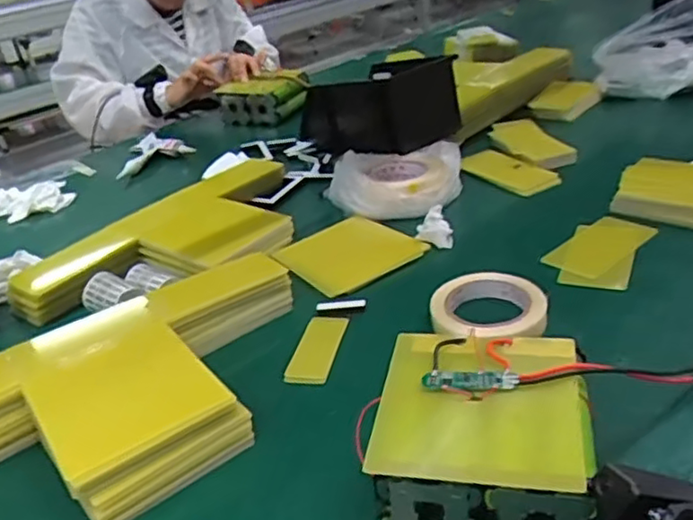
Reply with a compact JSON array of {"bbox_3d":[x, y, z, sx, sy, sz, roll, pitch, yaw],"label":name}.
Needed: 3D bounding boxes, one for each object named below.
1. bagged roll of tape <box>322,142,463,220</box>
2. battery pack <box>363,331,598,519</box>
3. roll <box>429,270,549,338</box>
[{"bbox_3d":[0.067,-0.117,0.932,0.190,0.062,0.138,-5,29,6],"label":"bagged roll of tape"},{"bbox_3d":[0.099,0.128,0.475,0.141,0.085,0.141,0,30,15],"label":"battery pack"},{"bbox_3d":[0.143,0.049,0.662,0.113,0.025,0.112,-6,29,4],"label":"roll"}]

